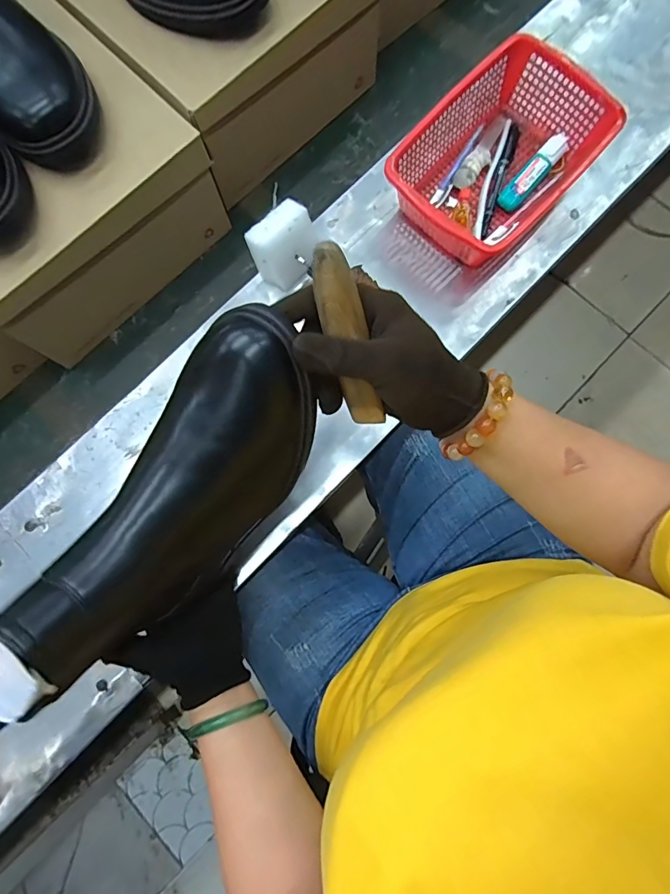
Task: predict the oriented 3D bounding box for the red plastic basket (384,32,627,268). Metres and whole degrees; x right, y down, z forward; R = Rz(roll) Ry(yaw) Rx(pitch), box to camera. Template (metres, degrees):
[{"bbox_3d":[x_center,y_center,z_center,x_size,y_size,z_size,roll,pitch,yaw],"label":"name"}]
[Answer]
[{"bbox_3d":[0.173,-0.300,0.477,0.150,0.074,0.227,43,83,8],"label":"red plastic basket"}]

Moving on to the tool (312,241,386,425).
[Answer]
[{"bbox_3d":[0.010,-0.059,0.278,0.022,0.132,0.013,-22,47,-3],"label":"tool"}]

